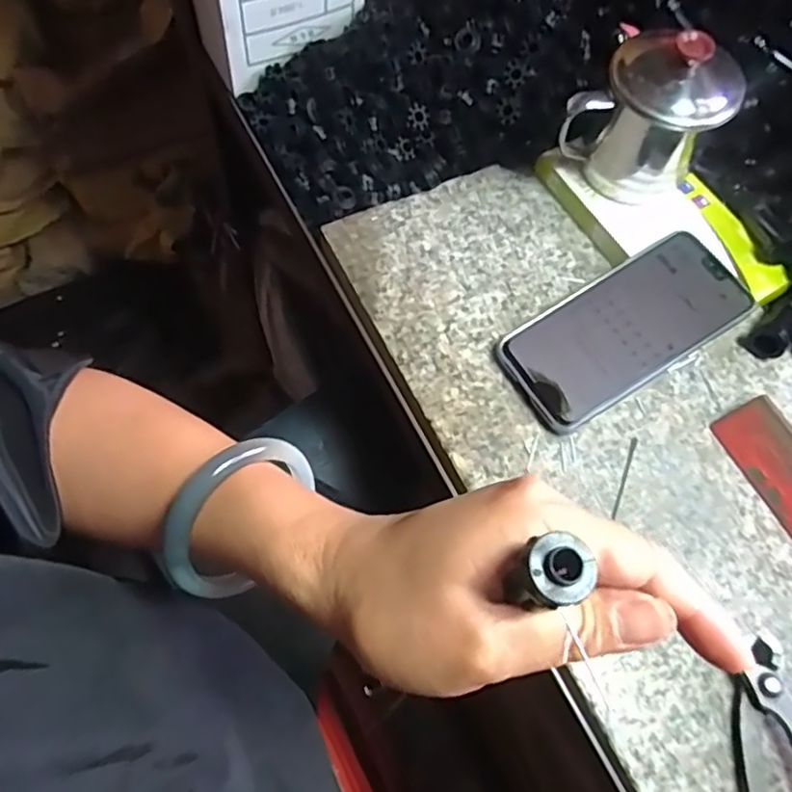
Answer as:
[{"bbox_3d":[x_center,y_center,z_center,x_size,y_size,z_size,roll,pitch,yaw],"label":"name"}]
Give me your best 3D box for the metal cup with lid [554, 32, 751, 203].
[{"bbox_3d":[0.166,-0.183,0.419,0.085,0.101,0.073,38,68,12],"label":"metal cup with lid"}]

